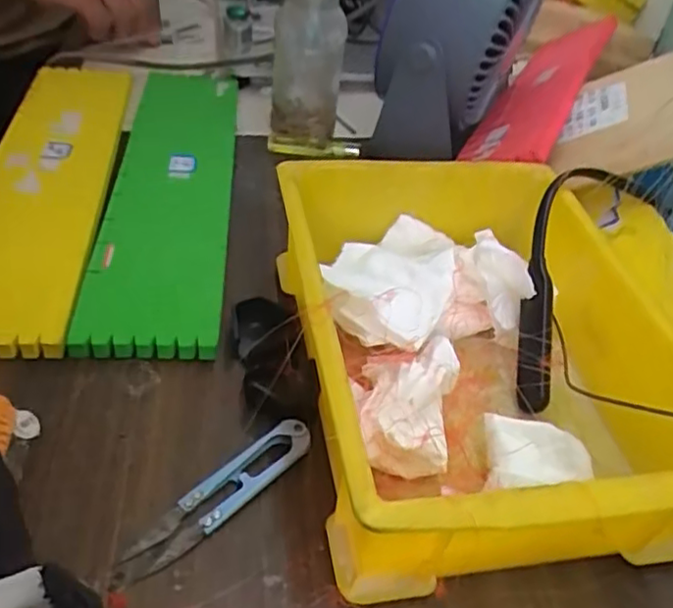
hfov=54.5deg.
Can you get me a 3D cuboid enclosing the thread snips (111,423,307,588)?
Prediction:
[{"bbox_3d":[-0.054,0.090,0.301,0.020,0.010,0.107,34,48,27],"label":"thread snips"}]

